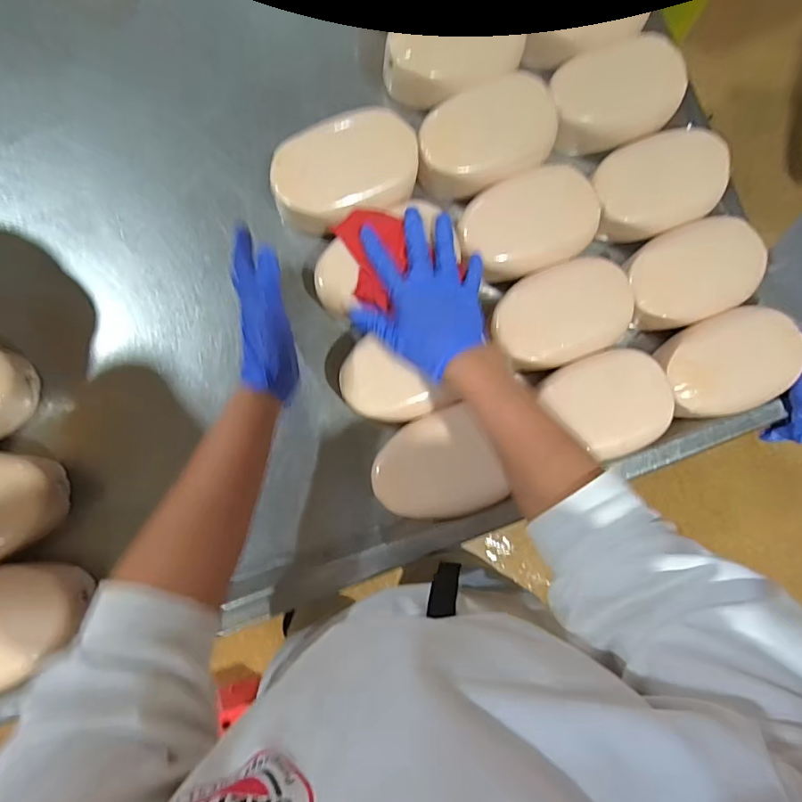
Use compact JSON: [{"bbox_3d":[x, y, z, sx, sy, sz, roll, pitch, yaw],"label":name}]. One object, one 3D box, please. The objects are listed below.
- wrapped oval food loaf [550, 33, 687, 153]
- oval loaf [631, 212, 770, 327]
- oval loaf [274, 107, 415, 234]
[{"bbox_3d":[0.239,-0.337,0.553,0.142,0.063,0.102,-14,87,-6],"label":"wrapped oval food loaf"},{"bbox_3d":[0.312,-0.137,0.550,0.145,0.059,0.101,-23,86,-8],"label":"oval loaf"},{"bbox_3d":[-0.058,-0.231,0.525,0.151,0.070,0.095,-21,88,-6],"label":"oval loaf"}]

